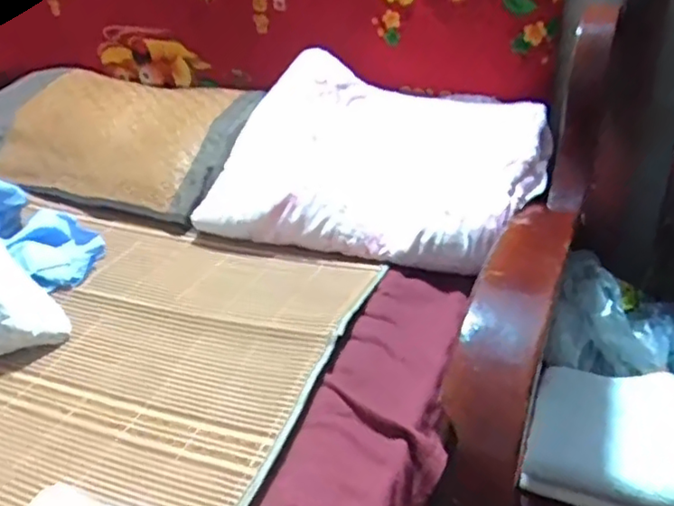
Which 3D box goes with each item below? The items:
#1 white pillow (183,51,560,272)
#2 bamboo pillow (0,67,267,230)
[{"bbox_3d":[0.065,-0.144,0.921,0.433,0.100,0.368,12,49,20],"label":"white pillow"},{"bbox_3d":[-0.402,-0.218,1.123,0.585,0.081,0.337,16,62,25],"label":"bamboo pillow"}]

